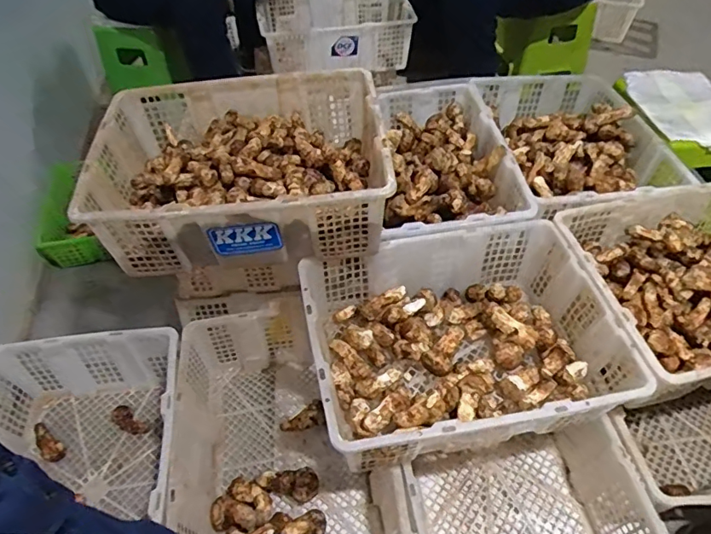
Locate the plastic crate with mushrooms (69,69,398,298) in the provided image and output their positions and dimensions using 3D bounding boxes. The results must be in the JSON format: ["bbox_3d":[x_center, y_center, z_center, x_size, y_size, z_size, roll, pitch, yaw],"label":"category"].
[{"bbox_3d":[-0.203,-0.175,0.940,0.488,0.211,0.418,-6,49,-3],"label":"plastic crate with mushrooms"}]

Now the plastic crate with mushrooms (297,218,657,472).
[{"bbox_3d":[0.170,0.123,0.840,0.470,0.159,0.353,-9,49,-6],"label":"plastic crate with mushrooms"}]

